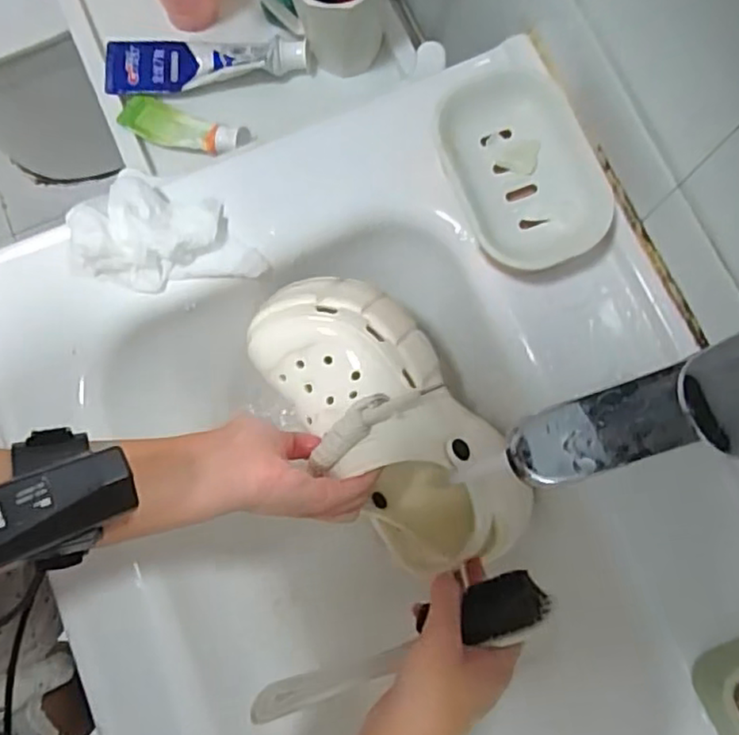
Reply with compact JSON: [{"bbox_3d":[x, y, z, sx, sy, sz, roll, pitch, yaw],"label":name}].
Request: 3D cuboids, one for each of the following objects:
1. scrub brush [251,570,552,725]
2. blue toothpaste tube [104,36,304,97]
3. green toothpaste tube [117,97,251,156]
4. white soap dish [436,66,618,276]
[{"bbox_3d":[0.009,0.187,0.411,0.225,0.036,0.033,-32,79,27],"label":"scrub brush"},{"bbox_3d":[-0.158,-0.298,0.611,0.189,0.026,0.054,-7,79,-1],"label":"blue toothpaste tube"},{"bbox_3d":[-0.170,-0.226,0.590,0.128,0.031,0.042,16,79,3],"label":"green toothpaste tube"},{"bbox_3d":[0.106,-0.138,0.447,0.095,0.026,0.140,-18,79,-3],"label":"white soap dish"}]

